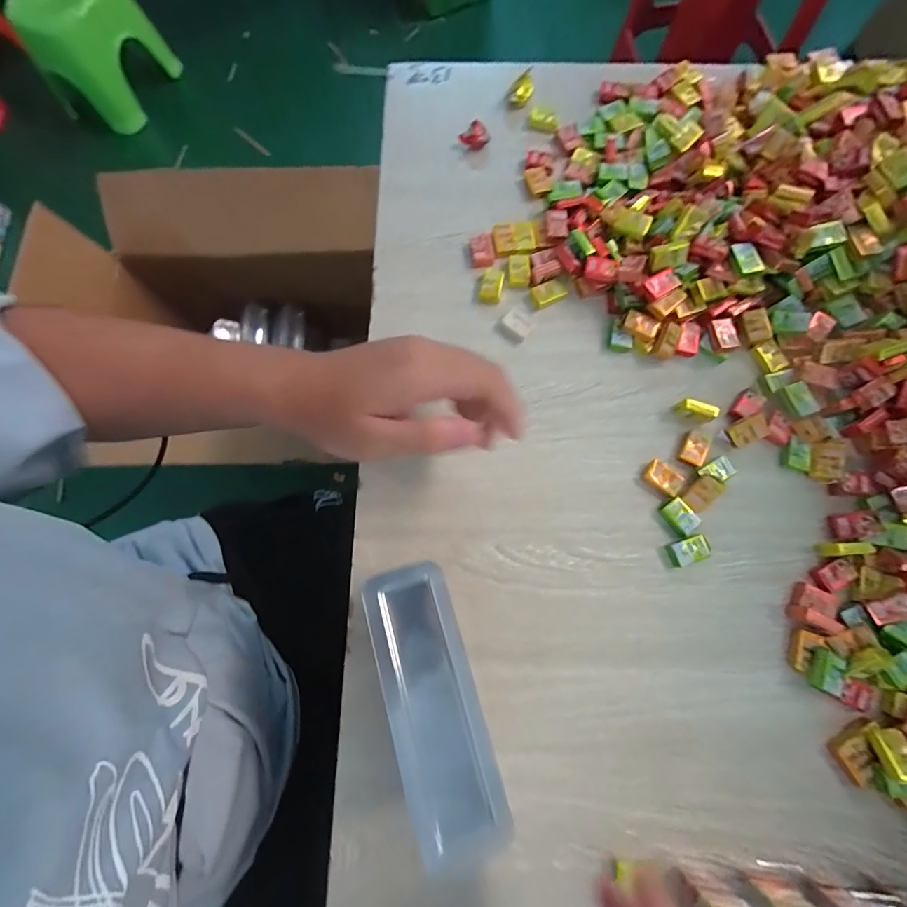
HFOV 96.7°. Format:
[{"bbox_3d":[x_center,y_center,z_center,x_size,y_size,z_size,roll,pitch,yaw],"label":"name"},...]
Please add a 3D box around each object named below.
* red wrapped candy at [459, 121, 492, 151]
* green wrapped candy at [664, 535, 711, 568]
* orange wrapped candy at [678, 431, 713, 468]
[{"bbox_3d":[0.020,-0.294,0.375,0.025,0.016,0.018,31,80,8],"label":"red wrapped candy"},{"bbox_3d":[0.169,0.069,0.289,0.027,0.011,0.017,-20,78,-3],"label":"green wrapped candy"},{"bbox_3d":[0.183,-0.004,0.305,0.017,0.005,0.026,31,80,8],"label":"orange wrapped candy"}]

